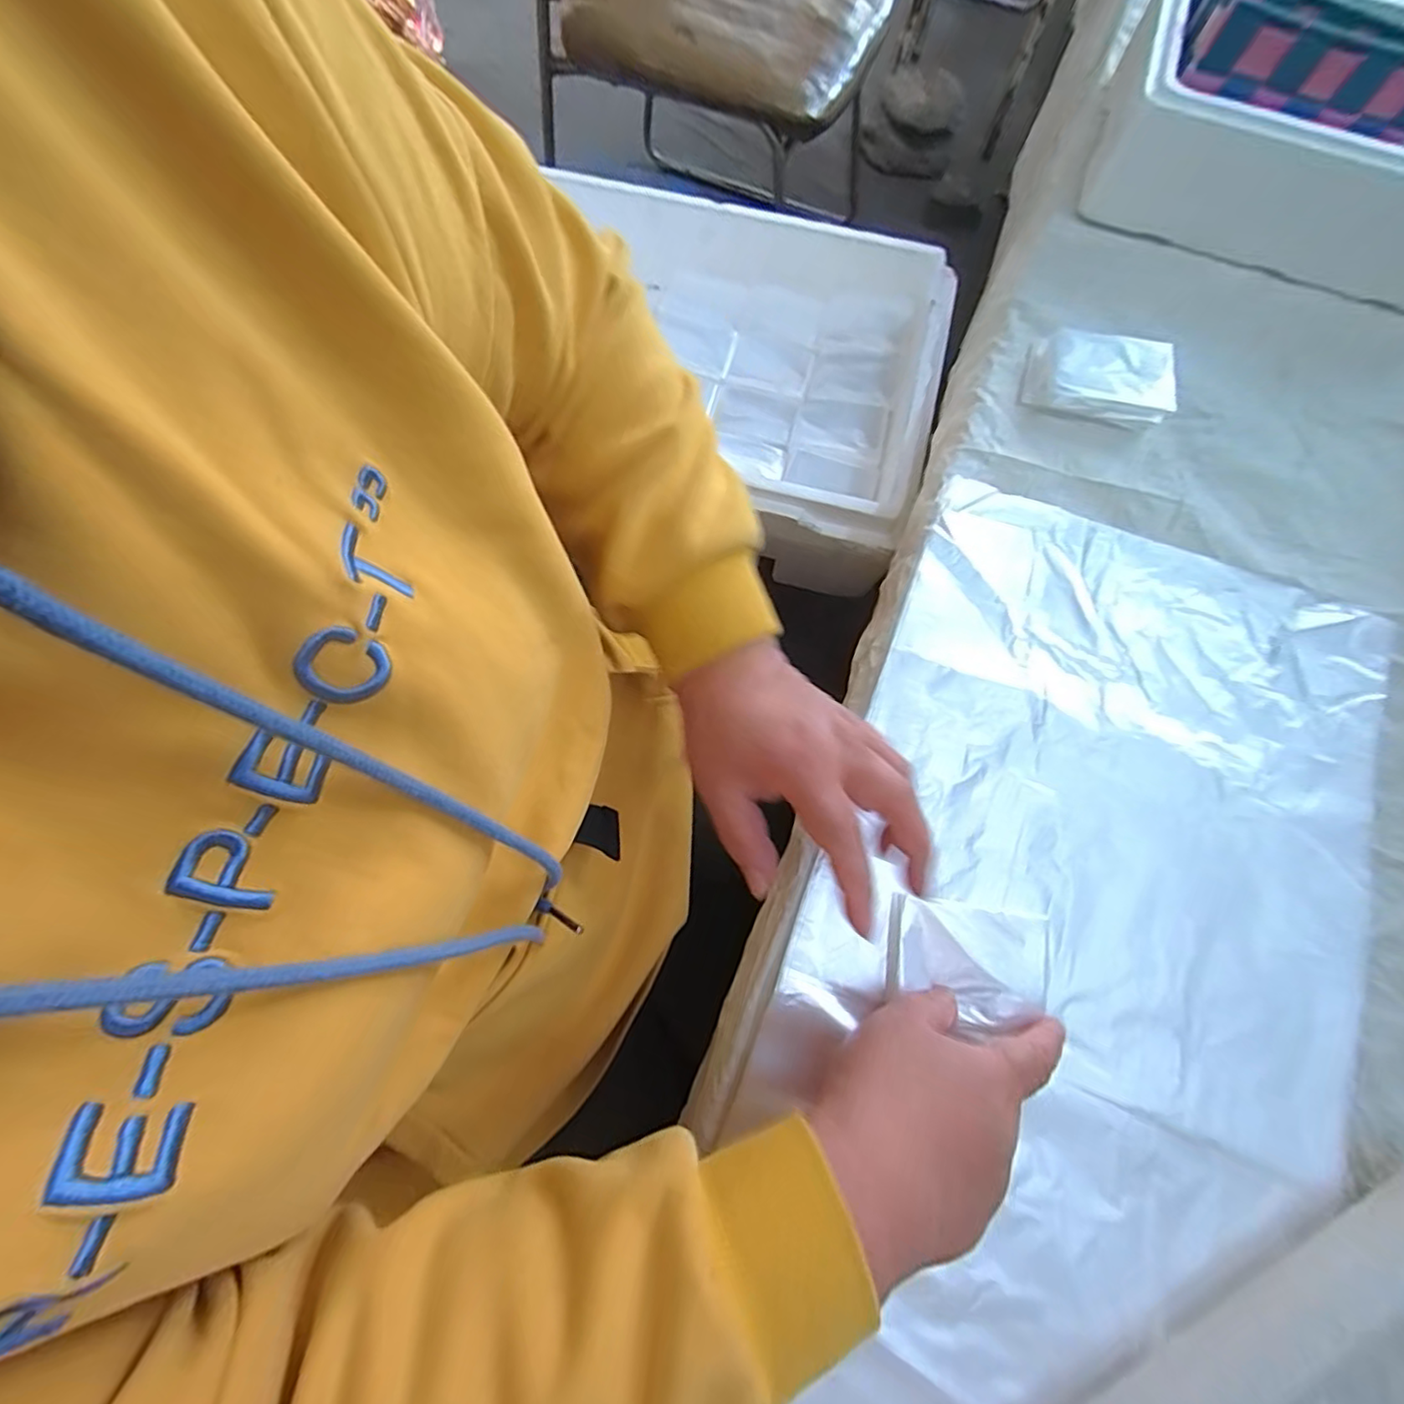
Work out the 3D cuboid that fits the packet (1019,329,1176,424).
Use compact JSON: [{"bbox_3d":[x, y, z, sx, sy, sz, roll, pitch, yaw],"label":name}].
[{"bbox_3d":[0.293,-0.240,0.445,0.095,0.023,0.064,19,74,4],"label":"packet"}]

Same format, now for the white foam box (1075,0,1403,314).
[{"bbox_3d":[0.468,-0.417,0.452,0.300,0.098,0.157,22,74,5],"label":"white foam box"}]

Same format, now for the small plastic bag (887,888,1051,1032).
[{"bbox_3d":[0.147,0.143,0.332,0.087,0.008,0.059,10,74,2],"label":"small plastic bag"}]

